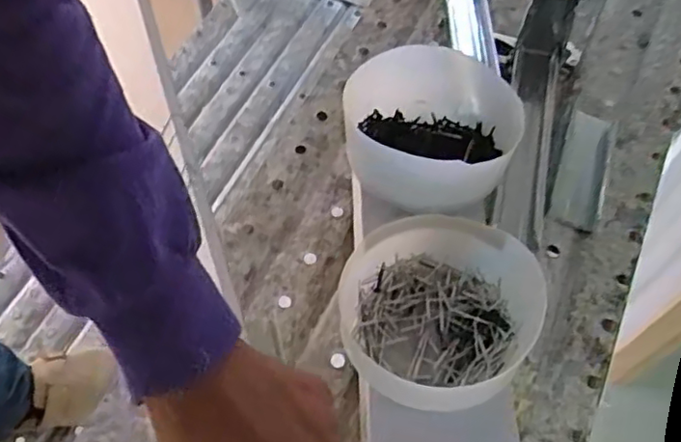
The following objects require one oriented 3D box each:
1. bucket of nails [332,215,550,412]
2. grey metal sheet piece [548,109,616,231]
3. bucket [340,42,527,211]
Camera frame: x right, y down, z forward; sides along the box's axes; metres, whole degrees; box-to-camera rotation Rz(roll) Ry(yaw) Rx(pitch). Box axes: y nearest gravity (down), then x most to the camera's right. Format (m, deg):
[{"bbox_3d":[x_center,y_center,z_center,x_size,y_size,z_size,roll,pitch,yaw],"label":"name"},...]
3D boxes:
[{"bbox_3d":[0.074,0.081,0.525,0.156,0.096,0.145,-1,58,2],"label":"bucket of nails"},{"bbox_3d":[0.247,-0.054,0.648,0.048,0.005,0.143,16,60,13],"label":"grey metal sheet piece"},{"bbox_3d":[0.083,-0.070,0.595,0.141,0.111,0.131,-1,58,2],"label":"bucket"}]

